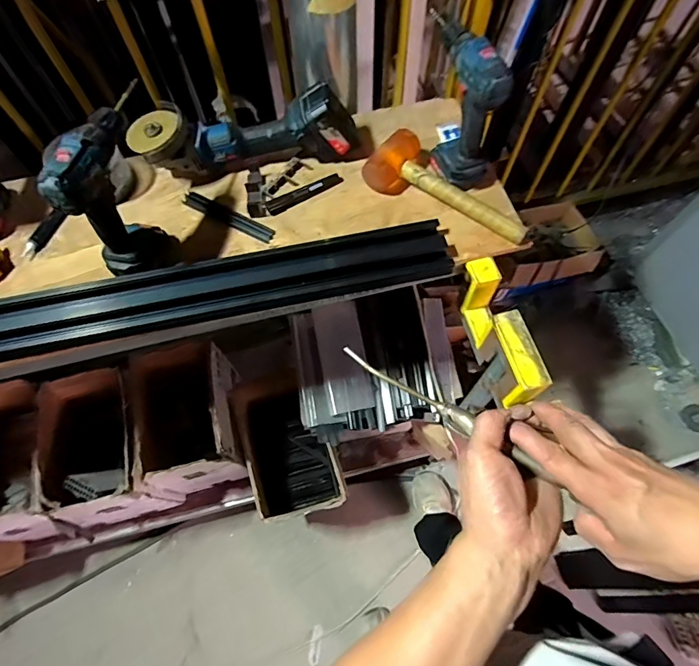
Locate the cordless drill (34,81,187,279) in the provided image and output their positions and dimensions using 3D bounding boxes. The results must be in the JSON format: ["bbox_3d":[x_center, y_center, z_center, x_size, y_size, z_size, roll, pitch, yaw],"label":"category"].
[{"bbox_3d":[-0.329,-0.192,0.629,0.087,0.213,0.178,3,65,1],"label":"cordless drill"}]

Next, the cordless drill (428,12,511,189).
[{"bbox_3d":[0.186,-0.348,0.685,0.085,0.203,0.162,-10,66,-5],"label":"cordless drill"}]

